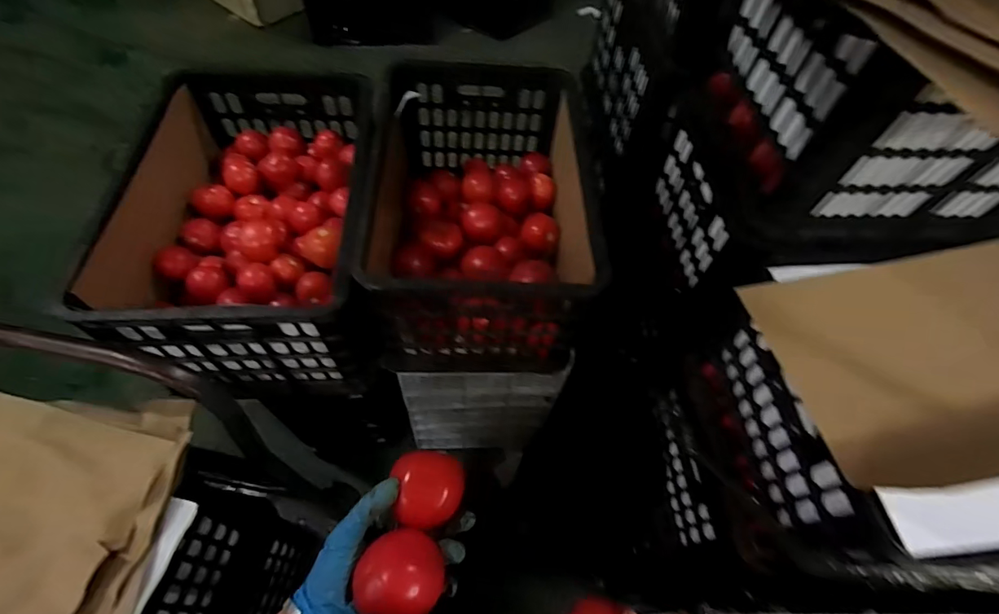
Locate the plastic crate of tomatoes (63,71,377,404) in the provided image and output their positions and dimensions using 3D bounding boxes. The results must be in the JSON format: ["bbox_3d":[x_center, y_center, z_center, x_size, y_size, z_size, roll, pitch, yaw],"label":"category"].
[{"bbox_3d":[-0.372,-0.131,0.772,0.334,0.247,0.488,-4,59,-6],"label":"plastic crate of tomatoes"}]

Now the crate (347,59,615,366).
[{"bbox_3d":[-0.035,-0.169,0.811,0.323,0.251,0.484,0,59,-4],"label":"crate"}]

